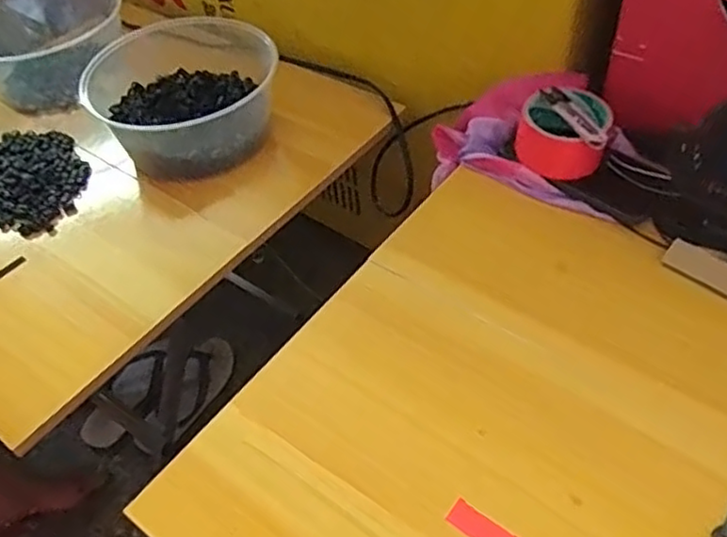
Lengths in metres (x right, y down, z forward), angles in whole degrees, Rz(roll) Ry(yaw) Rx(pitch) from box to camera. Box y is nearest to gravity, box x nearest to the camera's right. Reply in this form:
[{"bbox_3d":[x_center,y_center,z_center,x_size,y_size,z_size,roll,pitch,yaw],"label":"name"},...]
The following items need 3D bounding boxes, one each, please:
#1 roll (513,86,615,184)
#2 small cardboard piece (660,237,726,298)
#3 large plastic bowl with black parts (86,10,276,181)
[{"bbox_3d":[0.200,-0.139,0.655,0.087,0.044,0.083,16,52,19],"label":"roll"},{"bbox_3d":[0.309,0.005,0.575,0.085,0.004,0.036,33,62,24],"label":"small cardboard piece"},{"bbox_3d":[-0.216,-0.216,0.822,0.206,0.097,0.205,-3,48,3],"label":"large plastic bowl with black parts"}]

